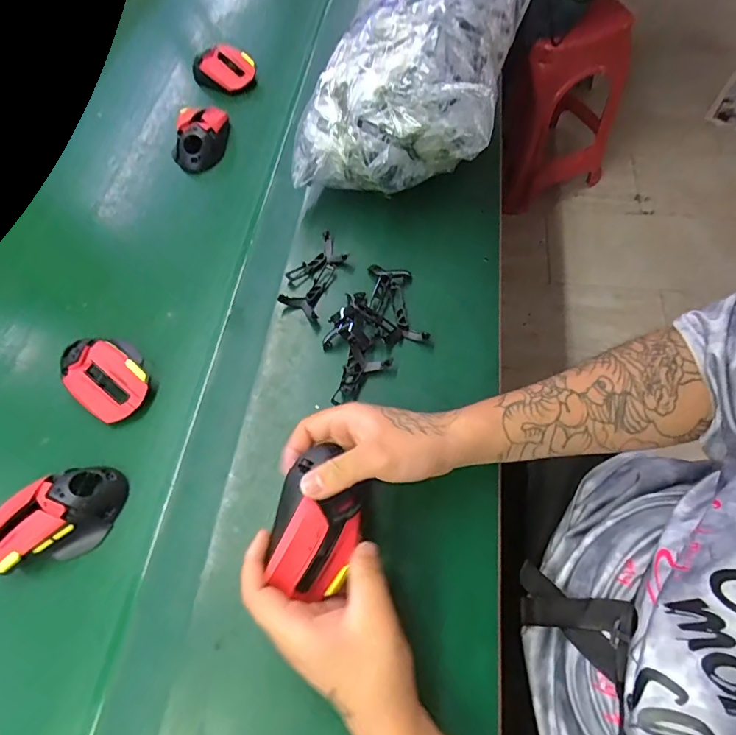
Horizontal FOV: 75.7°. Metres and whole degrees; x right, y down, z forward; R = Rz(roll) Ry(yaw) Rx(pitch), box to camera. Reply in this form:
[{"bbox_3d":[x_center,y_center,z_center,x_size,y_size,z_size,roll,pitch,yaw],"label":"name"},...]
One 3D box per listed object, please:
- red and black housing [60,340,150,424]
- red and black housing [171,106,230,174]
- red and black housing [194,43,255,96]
[{"bbox_3d":[-0.270,0.008,0.489,0.101,0.043,0.070,31,68,19],"label":"red and black housing"},{"bbox_3d":[-0.235,-0.320,0.660,0.067,0.043,0.099,6,62,7],"label":"red and black housing"},{"bbox_3d":[-0.220,-0.455,0.724,0.097,0.049,0.055,24,65,16],"label":"red and black housing"}]

